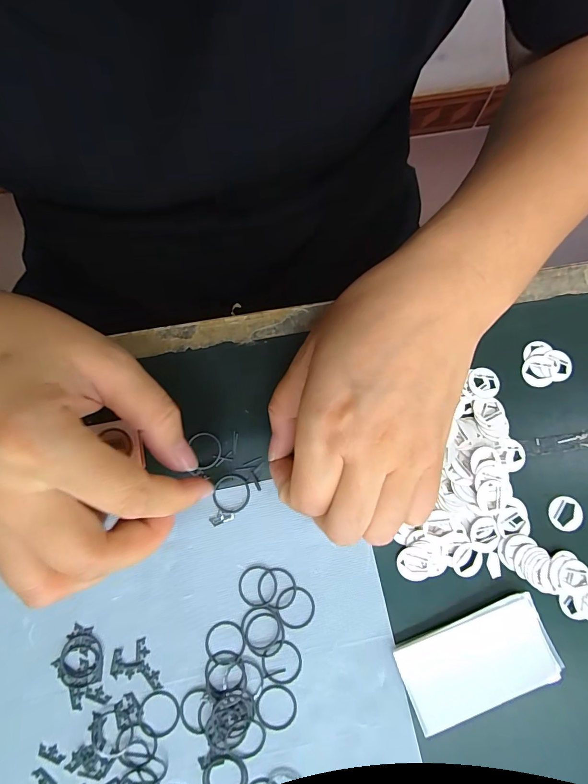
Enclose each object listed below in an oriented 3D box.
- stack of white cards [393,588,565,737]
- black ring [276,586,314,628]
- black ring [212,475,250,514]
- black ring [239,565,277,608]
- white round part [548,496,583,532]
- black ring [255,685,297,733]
[{"bbox_3d":[0.094,0.137,0.194,0.078,0.005,0.043,-21,81,-3],"label":"stack of white cards"},{"bbox_3d":[0.001,0.114,0.200,0.020,0.004,0.021,0,80,0],"label":"black ring"},{"bbox_3d":[-0.035,0.056,0.208,0.021,0.004,0.020,0,80,0],"label":"black ring"},{"bbox_3d":[-0.019,0.104,0.202,0.020,0.004,0.021,0,80,0],"label":"black ring"},{"bbox_3d":[0.150,0.067,0.209,0.017,0.004,0.018,4,80,1],"label":"white round part"},{"bbox_3d":[-0.009,0.161,0.192,0.021,0.004,0.021,0,80,0],"label":"black ring"}]

